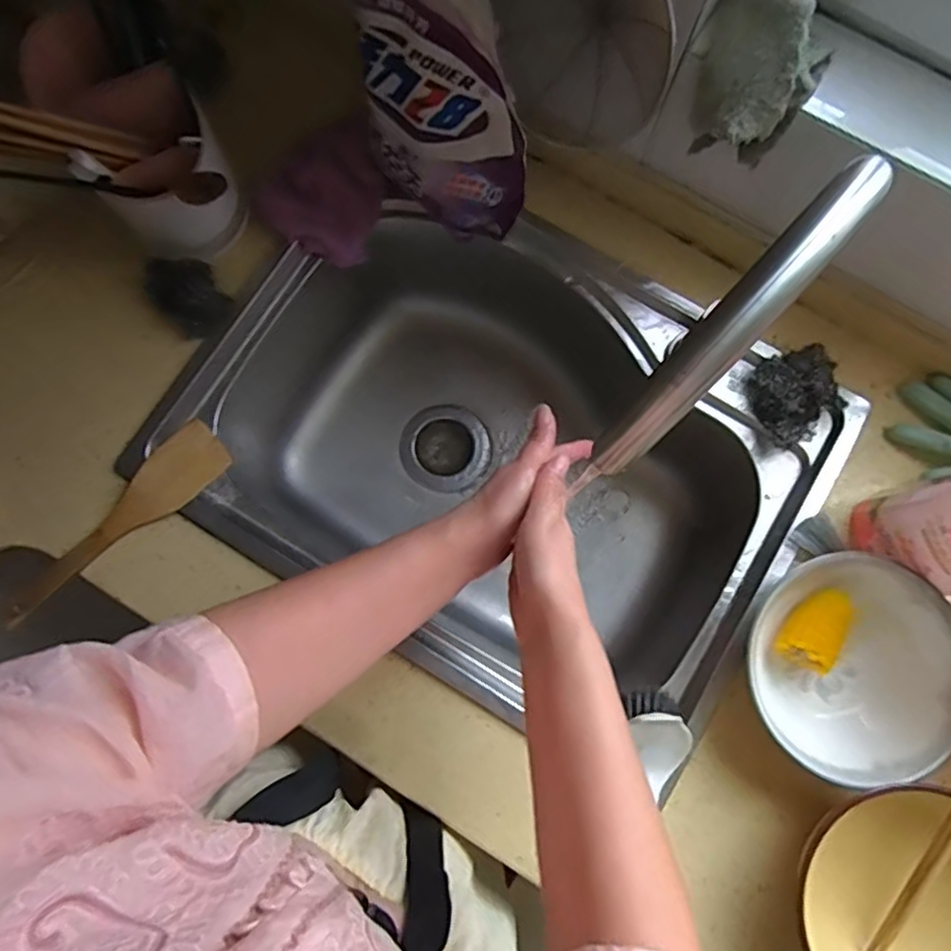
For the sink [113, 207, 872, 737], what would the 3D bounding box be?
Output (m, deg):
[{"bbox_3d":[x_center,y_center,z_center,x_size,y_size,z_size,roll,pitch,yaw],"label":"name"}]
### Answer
[{"bbox_3d":[0.014,-0.015,0.715,0.577,0.213,0.415,32,81,5],"label":"sink"}]

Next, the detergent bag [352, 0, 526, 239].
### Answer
[{"bbox_3d":[-0.043,-0.315,0.525,0.200,0.258,0.051,42,82,7],"label":"detergent bag"}]

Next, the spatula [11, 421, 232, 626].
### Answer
[{"bbox_3d":[-0.330,0.043,0.586,0.234,0.016,0.055,-41,82,-7],"label":"spatula"}]

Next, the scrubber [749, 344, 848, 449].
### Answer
[{"bbox_3d":[0.305,-0.075,0.603,0.072,0.039,0.083,-16,80,-3],"label":"scrubber"}]

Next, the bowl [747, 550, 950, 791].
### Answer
[{"bbox_3d":[0.315,0.158,0.544,0.165,0.066,0.174,0,80,0],"label":"bowl"}]

